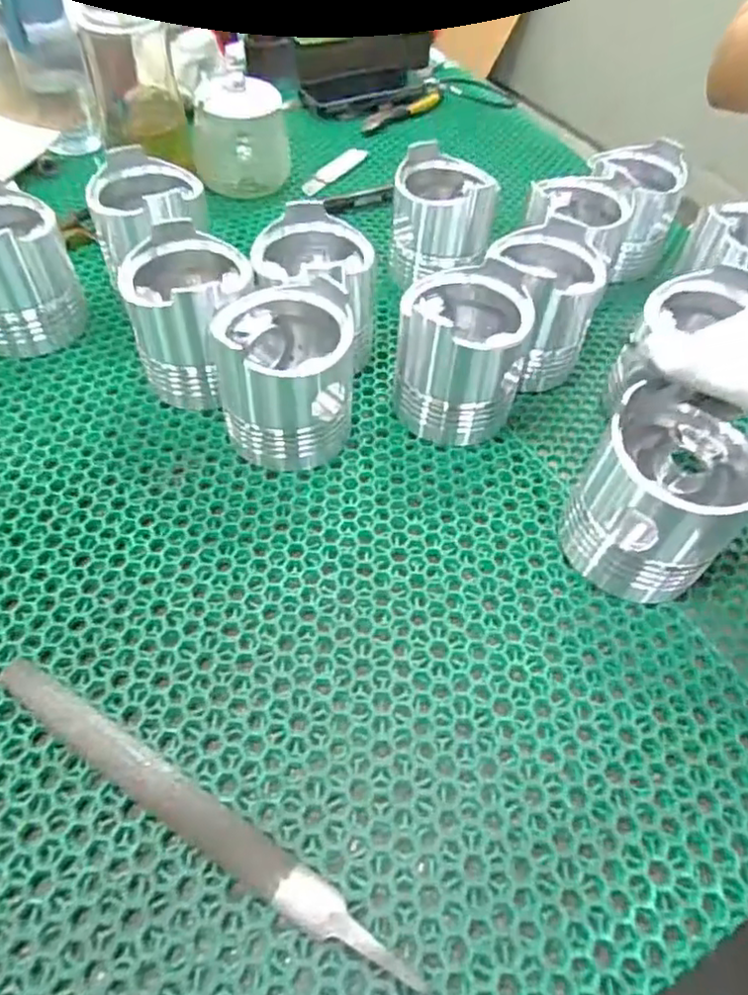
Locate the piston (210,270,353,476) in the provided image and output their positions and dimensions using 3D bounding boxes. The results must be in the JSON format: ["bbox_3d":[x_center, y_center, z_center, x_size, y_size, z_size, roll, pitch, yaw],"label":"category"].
[{"bbox_3d":[-0.056,-0.082,0.416,0.085,0.092,0.086,4,52,0],"label":"piston"}]

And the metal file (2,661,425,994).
[{"bbox_3d":[-0.086,0.140,0.290,0.233,0.009,0.019,27,56,18],"label":"metal file"}]

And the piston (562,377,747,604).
[{"bbox_3d":[0.167,-0.001,0.369,0.083,0.086,0.085,32,57,20],"label":"piston"}]

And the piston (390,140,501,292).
[{"bbox_3d":[0.056,-0.241,0.553,0.081,0.085,0.081,-1,52,-4],"label":"piston"}]

